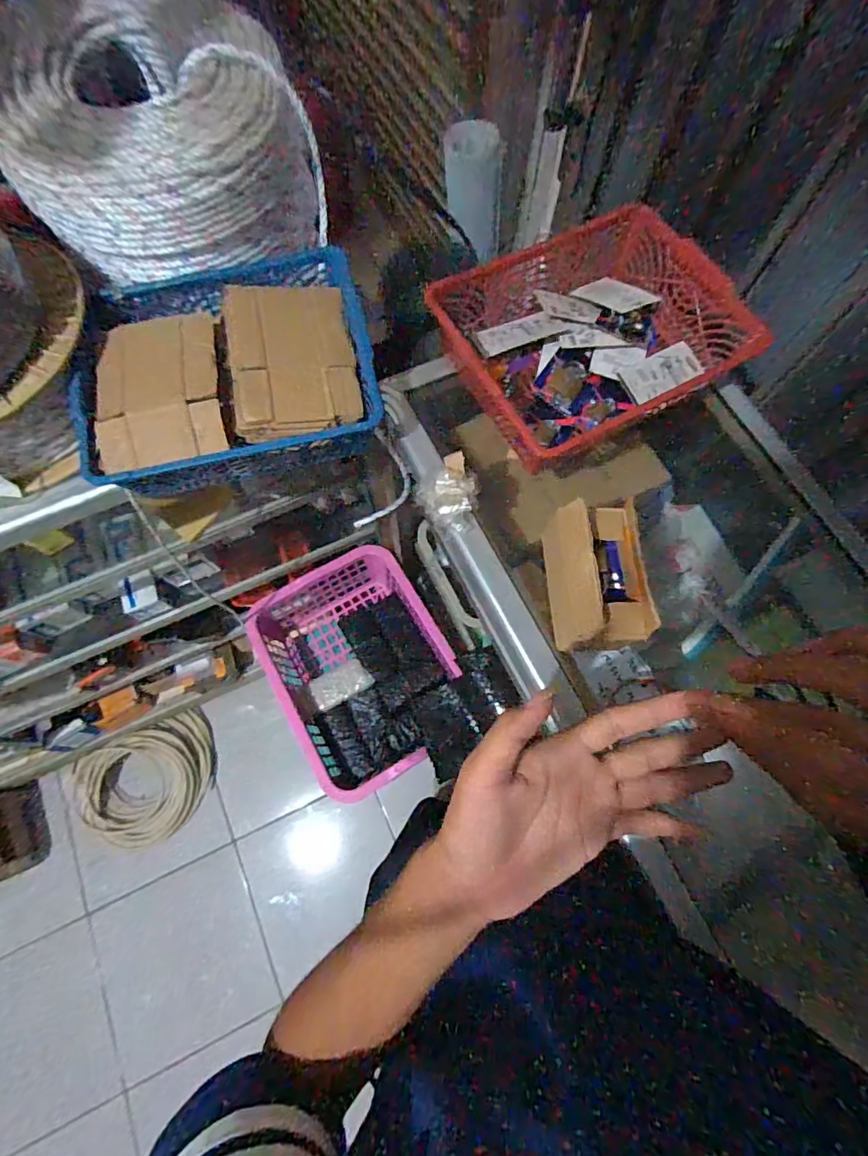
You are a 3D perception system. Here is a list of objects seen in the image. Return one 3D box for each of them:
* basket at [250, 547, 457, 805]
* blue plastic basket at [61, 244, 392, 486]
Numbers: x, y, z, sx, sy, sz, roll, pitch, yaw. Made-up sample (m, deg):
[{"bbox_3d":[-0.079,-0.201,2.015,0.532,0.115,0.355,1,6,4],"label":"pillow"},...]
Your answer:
[{"bbox_3d":[-0.149,0.163,0.993,0.309,0.132,0.401,-29,74,-10],"label":"basket"},{"bbox_3d":[-0.218,-0.215,0.528,0.300,0.074,0.254,-14,71,-5],"label":"blue plastic basket"}]

